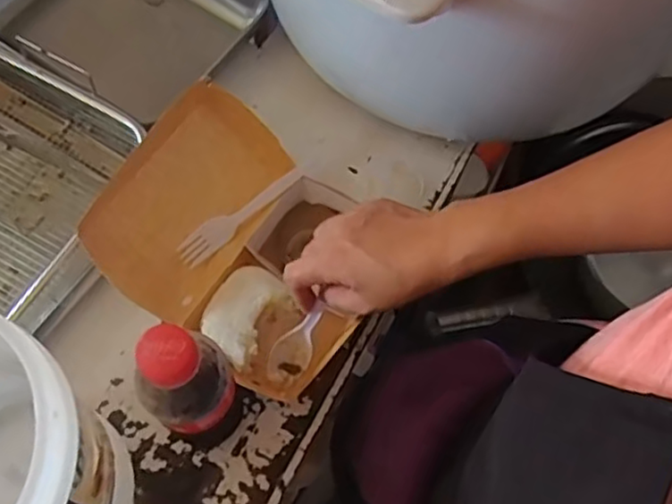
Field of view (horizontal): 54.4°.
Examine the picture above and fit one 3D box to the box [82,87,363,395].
[{"bbox_3d":[-0.073,-0.012,0.536,0.210,0.067,0.185,33,69,10],"label":"box"}]

